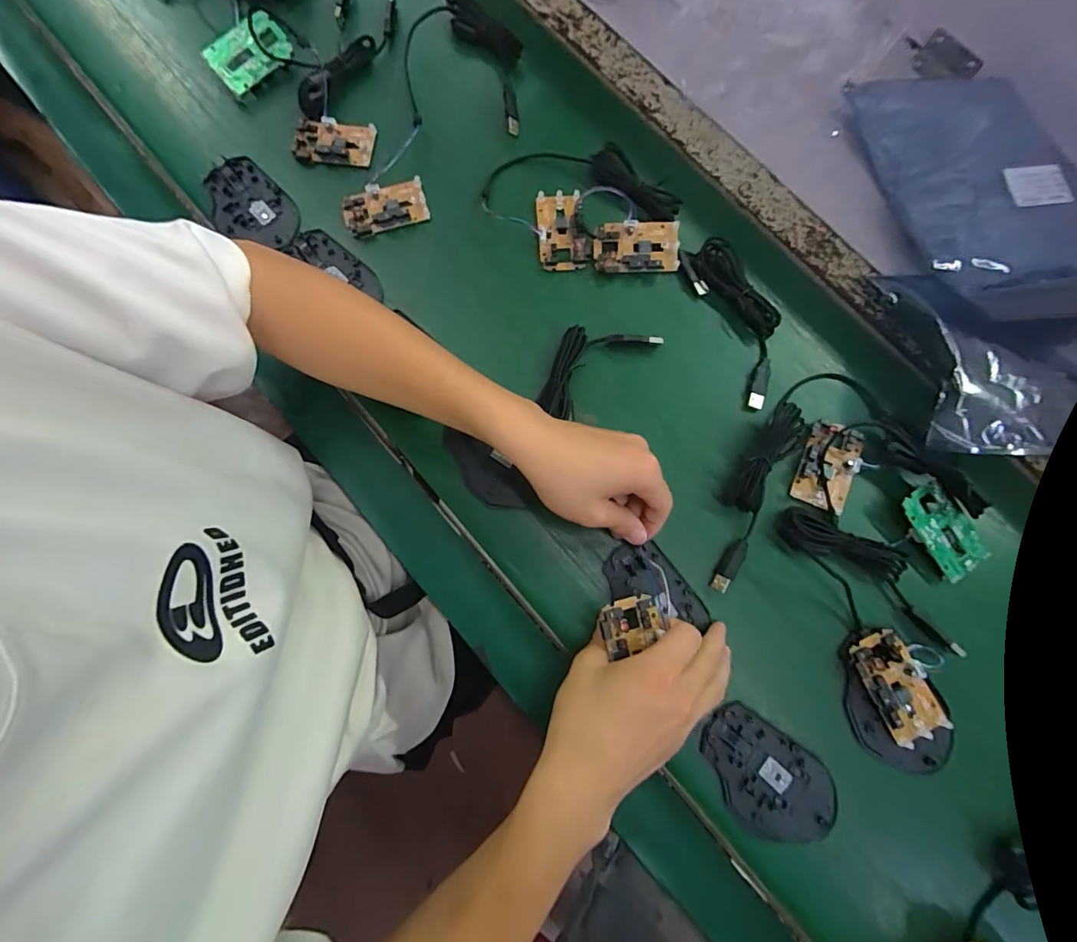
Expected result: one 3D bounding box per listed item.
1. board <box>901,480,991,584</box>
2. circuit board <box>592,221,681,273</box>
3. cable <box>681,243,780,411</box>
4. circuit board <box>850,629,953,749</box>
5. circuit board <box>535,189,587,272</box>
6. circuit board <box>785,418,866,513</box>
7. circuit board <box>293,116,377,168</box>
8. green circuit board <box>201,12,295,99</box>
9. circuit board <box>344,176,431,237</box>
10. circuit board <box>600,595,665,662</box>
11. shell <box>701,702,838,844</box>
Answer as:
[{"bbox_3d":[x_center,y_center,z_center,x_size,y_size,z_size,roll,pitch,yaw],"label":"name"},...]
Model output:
[{"bbox_3d":[0.336,0.049,0.389,0.040,0.007,0.079,-36,90,-6],"label":"board"},{"bbox_3d":[0.091,-0.208,0.436,0.077,0.011,0.042,0,96,0],"label":"circuit board"},{"bbox_3d":[0.185,-0.139,0.426,0.050,0.022,0.157,-21,80,-5],"label":"cable"},{"bbox_3d":[0.283,0.170,0.367,0.046,0.021,0.081,-25,81,-6],"label":"circuit board"},{"bbox_3d":[0.021,-0.229,0.446,0.041,0.012,0.078,-4,79,-2],"label":"circuit board"},{"bbox_3d":[0.250,-0.004,0.402,0.047,0.011,0.075,21,79,3],"label":"circuit board"},{"bbox_3d":[-0.202,-0.325,0.465,0.076,0.014,0.044,7,79,0],"label":"circuit board"},{"bbox_3d":[-0.286,-0.417,0.466,0.077,0.016,0.048,-38,97,-6],"label":"green circuit board"},{"bbox_3d":[-0.148,-0.252,0.448,0.077,0.008,0.045,-14,80,-4],"label":"circuit board"},{"bbox_3d":[0.069,0.112,0.341,0.046,0.017,0.036,-18,87,-18],"label":"circuit board"},{"bbox_3d":[0.174,0.236,0.359,0.109,0.012,0.072,34,80,5],"label":"shell"}]

